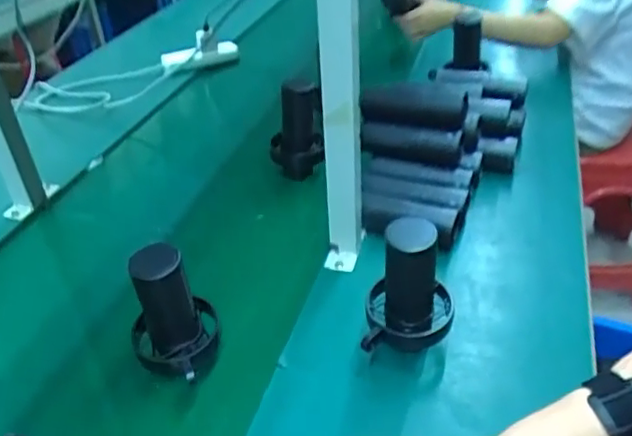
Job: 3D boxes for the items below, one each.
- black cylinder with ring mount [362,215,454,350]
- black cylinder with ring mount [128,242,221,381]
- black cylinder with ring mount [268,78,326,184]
[{"bbox_3d":[0.107,0.078,0.662,0.098,0.169,0.103,5,36,8],"label":"black cylinder with ring mount"},{"bbox_3d":[-0.155,0.100,0.642,0.088,0.140,0.094,-9,37,-11],"label":"black cylinder with ring mount"},{"bbox_3d":[-0.033,-0.154,1.015,0.088,0.161,0.079,-3,36,-3],"label":"black cylinder with ring mount"}]

